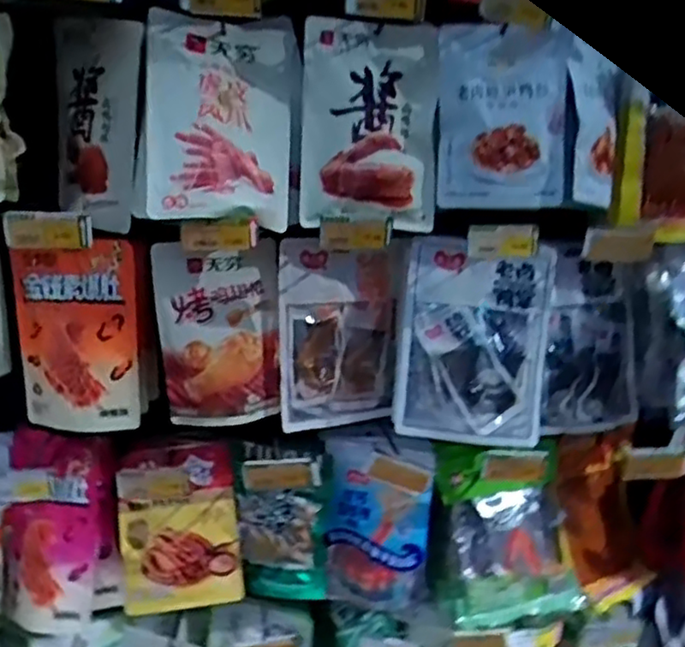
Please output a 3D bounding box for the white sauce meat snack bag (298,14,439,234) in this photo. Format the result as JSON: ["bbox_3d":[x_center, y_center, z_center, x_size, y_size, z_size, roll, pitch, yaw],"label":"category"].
[{"bbox_3d":[0.035,-0.247,0.855,0.171,0.250,0.030,0,12,-6],"label":"white sauce meat snack bag"}]

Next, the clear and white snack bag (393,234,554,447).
[{"bbox_3d":[0.181,0.022,0.924,0.195,0.275,0.061,5,-4,-5],"label":"clear and white snack bag"}]

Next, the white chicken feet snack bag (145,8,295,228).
[{"bbox_3d":[-0.141,-0.245,0.817,0.180,0.254,0.033,0,-7,-24],"label":"white chicken feet snack bag"}]

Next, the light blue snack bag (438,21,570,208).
[{"bbox_3d":[0.199,-0.258,0.860,0.161,0.212,0.057,0,12,4],"label":"light blue snack bag"}]

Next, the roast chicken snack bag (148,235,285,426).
[{"bbox_3d":[-0.165,0.015,0.916,0.158,0.248,0.032,-6,12,-14],"label":"roast chicken snack bag"}]

